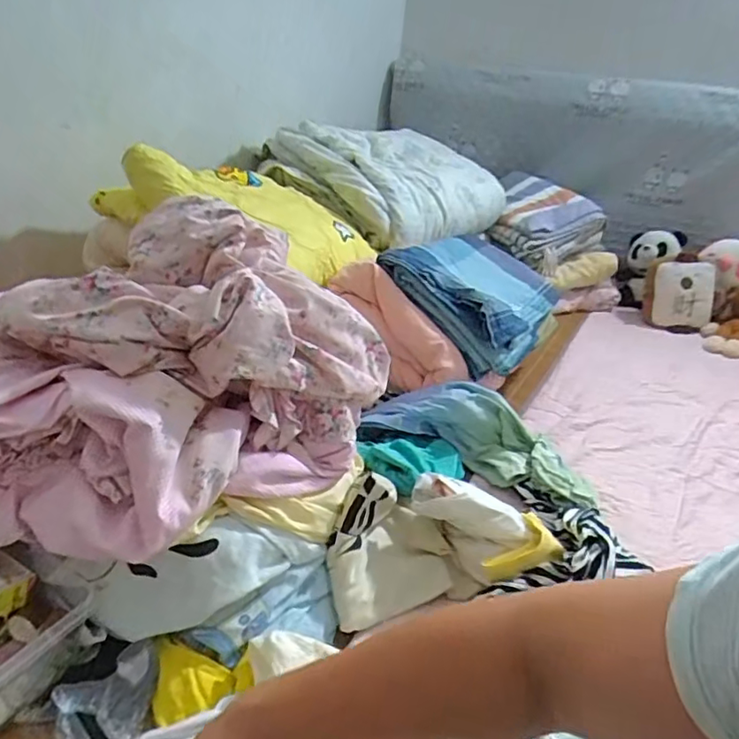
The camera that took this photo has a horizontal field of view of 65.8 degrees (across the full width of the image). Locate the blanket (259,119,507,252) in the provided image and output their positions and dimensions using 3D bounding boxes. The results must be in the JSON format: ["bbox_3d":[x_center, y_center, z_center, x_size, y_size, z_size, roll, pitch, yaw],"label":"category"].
[{"bbox_3d":[0.070,-0.444,1.348,0.619,0.173,0.405,-7,31,-23],"label":"blanket"}]

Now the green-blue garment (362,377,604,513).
[{"bbox_3d":[0.171,0.109,0.871,0.350,0.098,0.144,26,31,5],"label":"green-blue garment"}]

